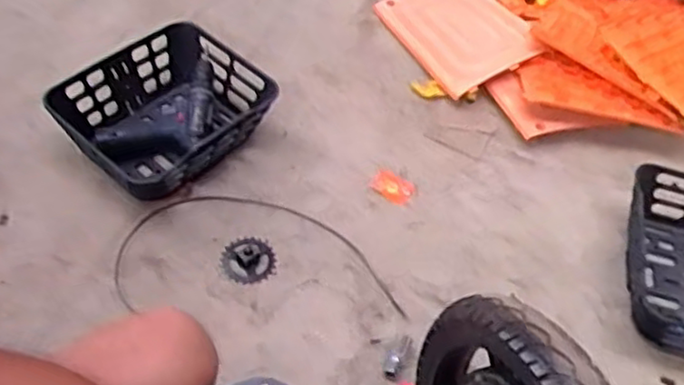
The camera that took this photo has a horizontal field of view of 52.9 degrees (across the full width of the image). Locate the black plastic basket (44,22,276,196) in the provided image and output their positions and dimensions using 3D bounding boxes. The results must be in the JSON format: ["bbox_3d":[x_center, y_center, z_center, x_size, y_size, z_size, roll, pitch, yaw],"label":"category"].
[{"bbox_3d":[-0.301,-0.135,1.209,0.266,0.128,0.321,39,56,19],"label":"black plastic basket"}]

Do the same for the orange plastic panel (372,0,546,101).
[{"bbox_3d":[0.250,-0.350,1.471,0.243,0.017,0.312,-29,61,-10],"label":"orange plastic panel"}]

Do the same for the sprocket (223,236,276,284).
[{"bbox_3d":[-0.151,0.109,1.111,0.084,0.005,0.087,3,55,-4],"label":"sprocket"}]

